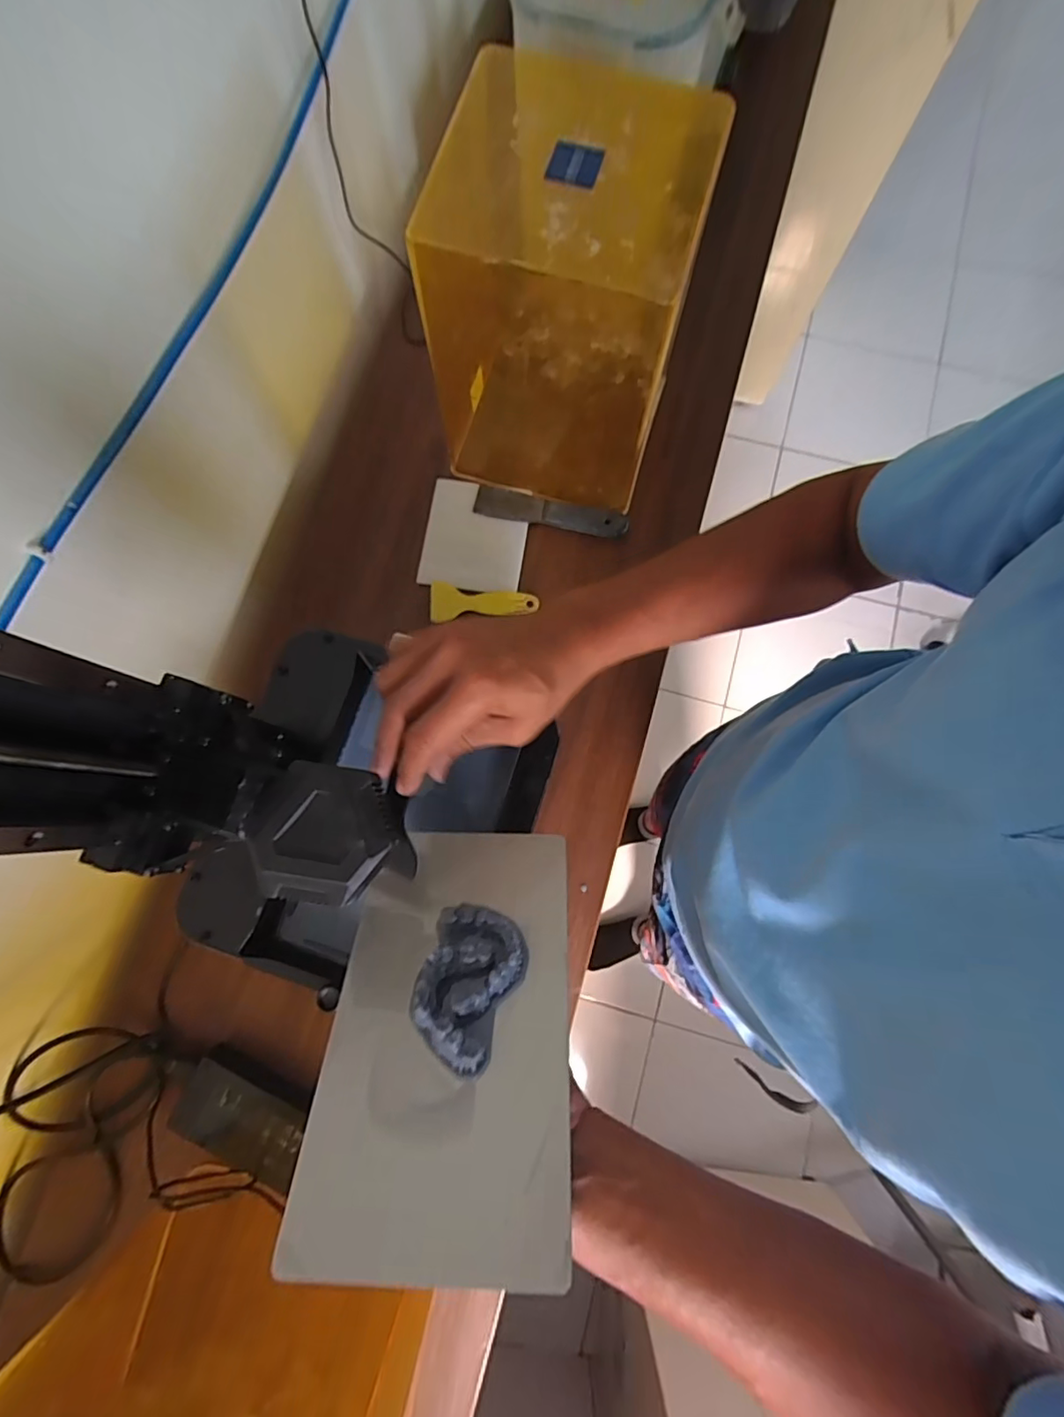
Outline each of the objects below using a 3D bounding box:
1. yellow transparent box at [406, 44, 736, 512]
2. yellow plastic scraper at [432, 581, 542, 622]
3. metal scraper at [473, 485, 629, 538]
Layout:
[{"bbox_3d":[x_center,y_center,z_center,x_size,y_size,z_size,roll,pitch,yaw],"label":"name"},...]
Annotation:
[{"bbox_3d":[0.033,-0.405,0.574,0.230,0.297,0.233,10,79,3],"label":"yellow transparent box"},{"bbox_3d":[-0.059,-0.124,0.665,0.126,0.015,0.045,5,79,2],"label":"yellow plastic scraper"},{"bbox_3d":[0.024,-0.244,0.689,0.188,0.021,0.039,12,79,3],"label":"metal scraper"}]

